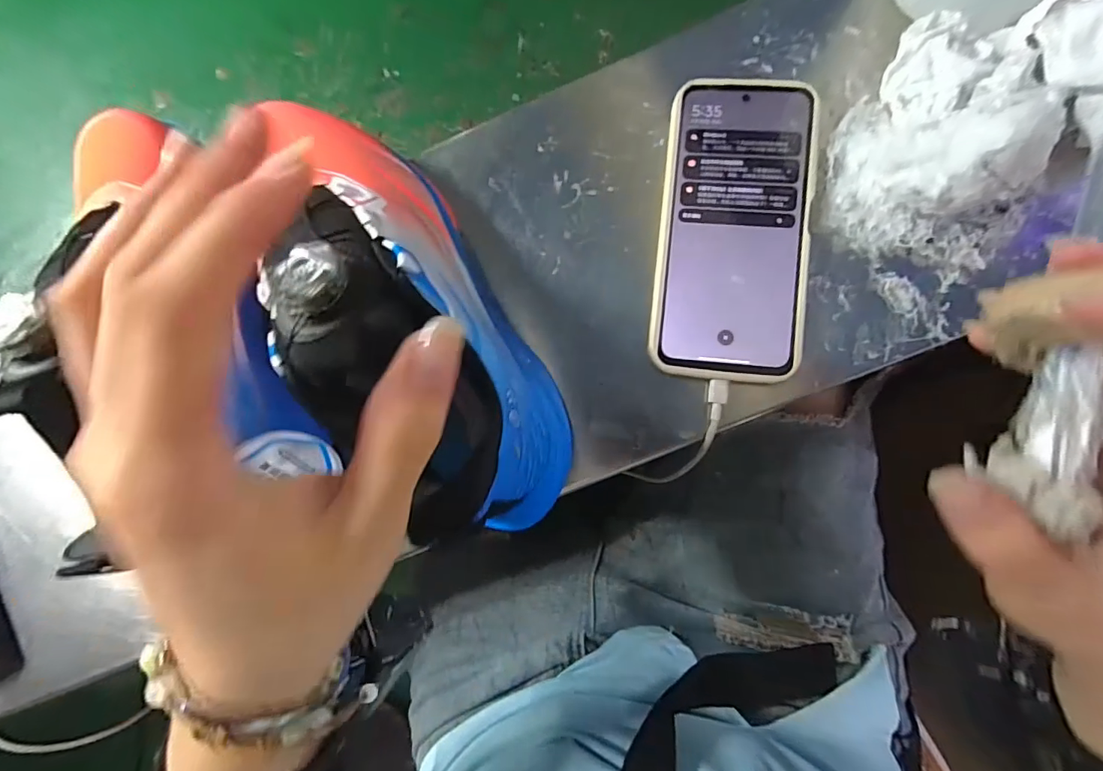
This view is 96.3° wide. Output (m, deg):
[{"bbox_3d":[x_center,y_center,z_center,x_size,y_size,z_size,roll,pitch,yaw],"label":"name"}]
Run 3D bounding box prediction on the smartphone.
[{"bbox_3d":[0.104,-0.089,0.285,0.081,0.015,0.170,6,85,7],"label":"smartphone"}]

